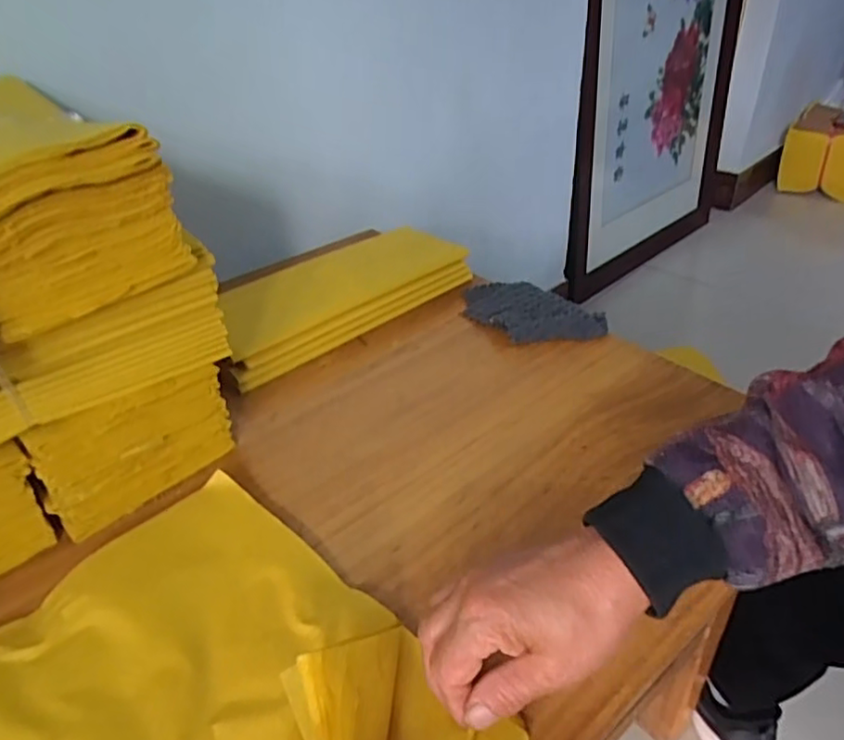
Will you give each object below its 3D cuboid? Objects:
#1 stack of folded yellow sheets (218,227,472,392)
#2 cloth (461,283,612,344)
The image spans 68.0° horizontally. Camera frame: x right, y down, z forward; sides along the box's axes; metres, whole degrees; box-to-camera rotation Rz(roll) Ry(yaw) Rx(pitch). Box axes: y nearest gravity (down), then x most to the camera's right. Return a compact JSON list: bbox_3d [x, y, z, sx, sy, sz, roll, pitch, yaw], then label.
[{"bbox_3d":[-0.088,-0.091,0.715,0.322,0.075,0.110,-28,41,-31],"label":"stack of folded yellow sheets"},{"bbox_3d":[0.115,-0.067,0.701,0.101,0.027,0.167,-21,38,-24],"label":"cloth"}]

